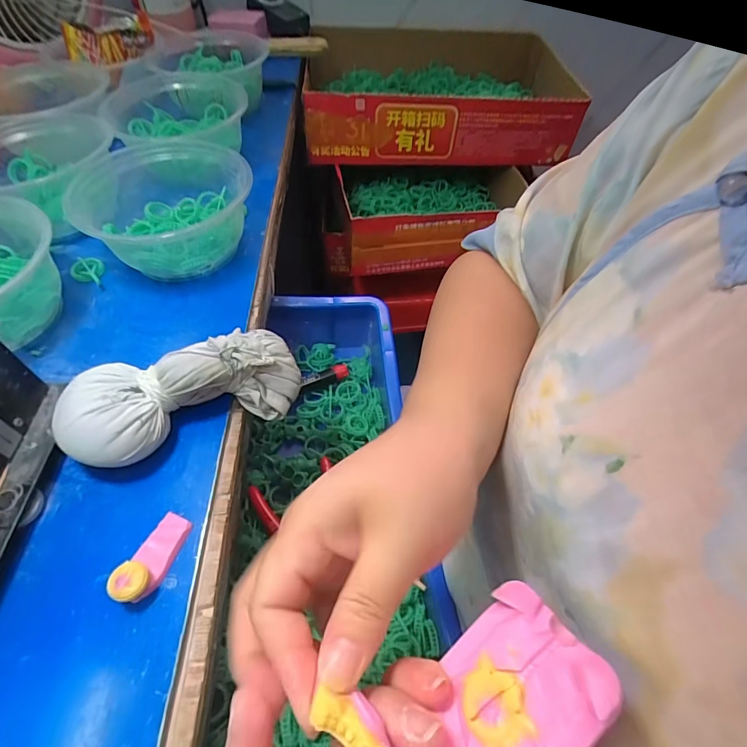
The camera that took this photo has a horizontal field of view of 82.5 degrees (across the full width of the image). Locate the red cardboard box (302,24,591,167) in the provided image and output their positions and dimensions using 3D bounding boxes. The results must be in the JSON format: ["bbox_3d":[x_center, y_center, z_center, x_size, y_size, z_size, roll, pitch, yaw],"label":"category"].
[{"bbox_3d":[0.098,-0.456,0.695,0.410,0.092,0.292,1,54,-1],"label":"red cardboard box"}]

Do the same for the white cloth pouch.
[{"bbox_3d":[-0.117,0.009,0.269,0.141,0.043,0.063,-25,58,-18],"label":"white cloth pouch"}]

